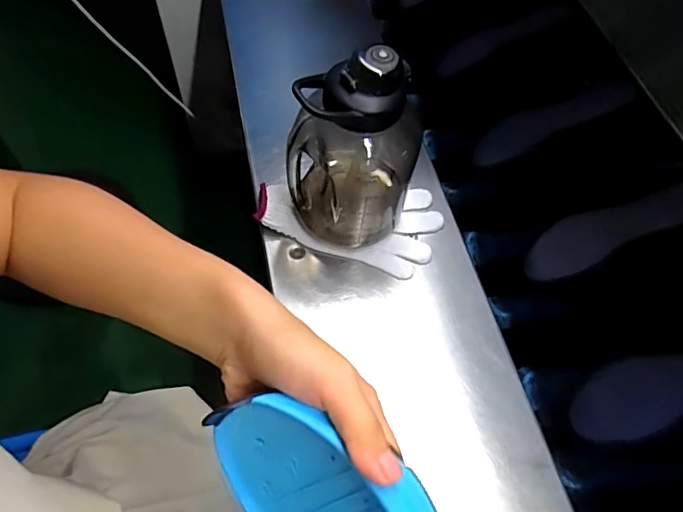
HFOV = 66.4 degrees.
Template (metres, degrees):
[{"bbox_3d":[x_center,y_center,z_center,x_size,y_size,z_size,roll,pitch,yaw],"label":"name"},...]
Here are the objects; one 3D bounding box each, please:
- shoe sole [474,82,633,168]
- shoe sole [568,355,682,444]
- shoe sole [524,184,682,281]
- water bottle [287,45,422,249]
[{"bbox_3d":[0.293,-0.192,0.743,0.220,0.012,0.058,-22,60,12],"label":"shoe sole"},{"bbox_3d":[0.361,0.133,0.550,0.234,0.017,0.072,-21,61,9],"label":"shoe sole"},{"bbox_3d":[0.336,-0.035,0.647,0.225,0.014,0.066,-24,61,8],"label":"shoe sole"},{"bbox_3d":[0.012,-0.107,0.544,0.119,0.222,0.105,23,60,10],"label":"water bottle"}]

